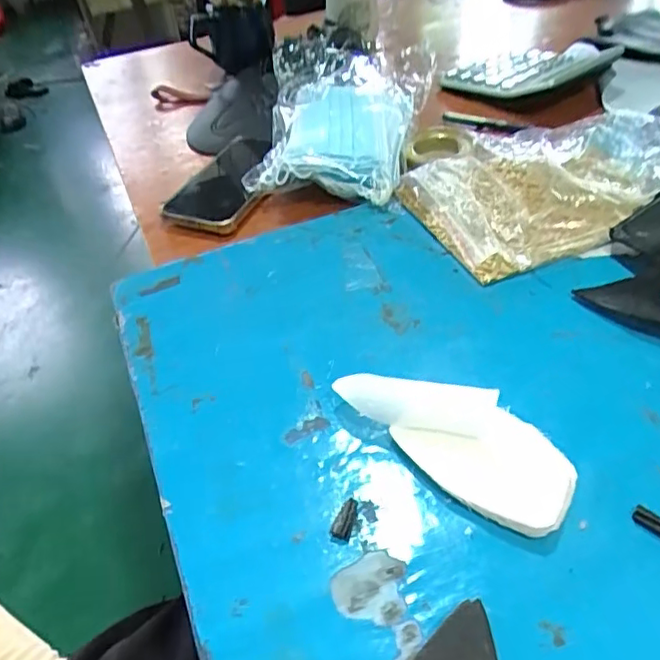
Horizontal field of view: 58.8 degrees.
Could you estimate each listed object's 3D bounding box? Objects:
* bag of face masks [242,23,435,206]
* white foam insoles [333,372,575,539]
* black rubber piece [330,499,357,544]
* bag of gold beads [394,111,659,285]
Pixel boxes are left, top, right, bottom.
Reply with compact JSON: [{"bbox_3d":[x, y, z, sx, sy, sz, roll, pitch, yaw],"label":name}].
[{"bbox_3d":[0.018,-0.245,0.625,0.177,0.058,0.316,-1,43,7],"label":"bag of face masks"},{"bbox_3d":[0.066,0.054,0.326,0.053,0.025,0.139,-35,49,-26],"label":"white foam insoles"},{"bbox_3d":[0.008,0.098,0.303,0.010,0.004,0.024,9,45,17],"label":"black rubber piece"},{"bbox_3d":[0.189,-0.136,0.498,0.240,0.039,0.160,-23,45,-16],"label":"bag of gold beads"}]

